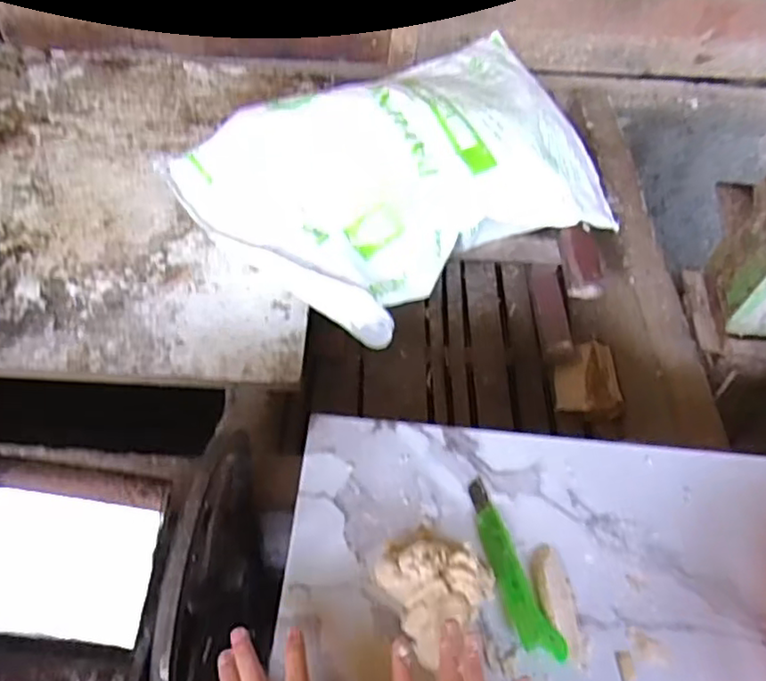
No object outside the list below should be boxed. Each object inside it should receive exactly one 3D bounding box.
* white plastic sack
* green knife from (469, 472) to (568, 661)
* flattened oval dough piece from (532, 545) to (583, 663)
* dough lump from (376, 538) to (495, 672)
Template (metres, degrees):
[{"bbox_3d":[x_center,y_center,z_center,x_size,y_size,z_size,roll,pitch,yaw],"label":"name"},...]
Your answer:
[{"bbox_3d":[0.044,-0.270,1.078,0.653,0.199,0.395,-26,60,-23],"label":"white plastic sack"},{"bbox_3d":[0.114,0.208,0.603,0.032,0.014,0.172,-14,55,-14],"label":"green knife"},{"bbox_3d":[0.157,0.235,0.589,0.033,0.009,0.097,-1,53,-5],"label":"flattened oval dough piece"},{"bbox_3d":[0.038,0.218,0.570,0.092,0.048,0.093,2,53,-3],"label":"dough lump"}]

